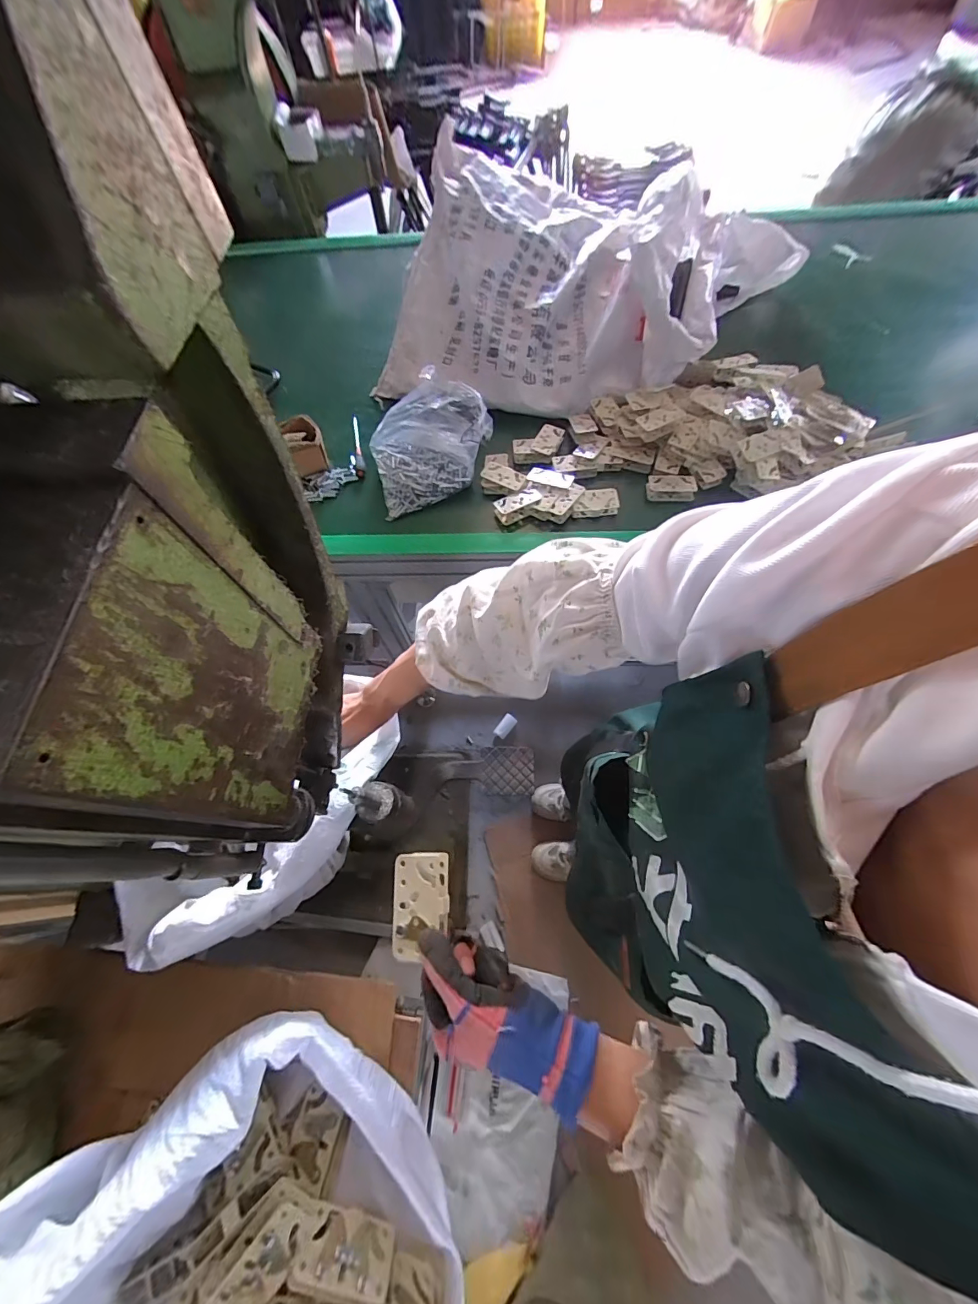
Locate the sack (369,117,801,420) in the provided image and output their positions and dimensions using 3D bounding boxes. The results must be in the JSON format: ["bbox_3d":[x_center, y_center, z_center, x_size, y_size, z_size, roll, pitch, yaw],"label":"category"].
[{"bbox_3d":[0.198,-0.766,0.877,0.750,0.206,0.624,19,68,12],"label":"sack"}]

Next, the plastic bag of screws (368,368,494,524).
[{"bbox_3d":[-0.109,-0.388,0.788,0.213,0.097,0.216,-16,65,-4],"label":"plastic bag of screws"}]

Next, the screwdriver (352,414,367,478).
[{"bbox_3d":[-0.259,-0.409,0.867,0.022,0.017,0.176,-11,65,-2],"label":"screwdriver"}]

